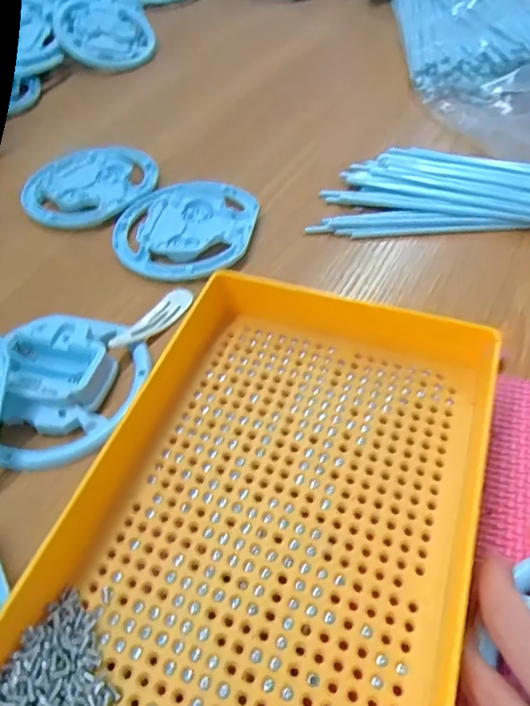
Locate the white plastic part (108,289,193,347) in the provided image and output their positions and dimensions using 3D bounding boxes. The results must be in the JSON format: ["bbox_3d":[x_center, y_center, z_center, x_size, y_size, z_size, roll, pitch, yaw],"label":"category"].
[{"bbox_3d":[-0.069,-0.022,0.318,0.021,0.011,0.064,26,57,23],"label":"white plastic part"}]

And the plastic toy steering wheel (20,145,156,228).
[{"bbox_3d":[-0.138,-0.130,0.416,0.100,0.017,0.094,-2,51,2],"label":"plastic toy steering wheel"}]

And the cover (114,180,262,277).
[{"bbox_3d":[-0.057,-0.089,0.377,0.096,0.013,0.099,5,52,8],"label":"cover"}]

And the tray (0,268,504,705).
[{"bbox_3d":[0.000,0.073,0.211,0.166,0.041,0.249,14,53,16],"label":"tray"}]

